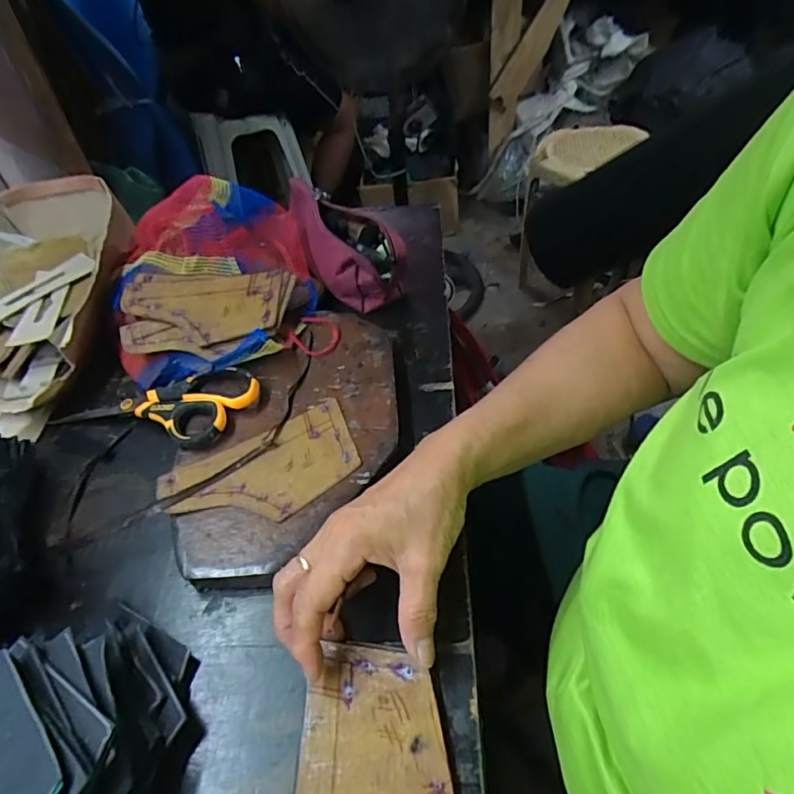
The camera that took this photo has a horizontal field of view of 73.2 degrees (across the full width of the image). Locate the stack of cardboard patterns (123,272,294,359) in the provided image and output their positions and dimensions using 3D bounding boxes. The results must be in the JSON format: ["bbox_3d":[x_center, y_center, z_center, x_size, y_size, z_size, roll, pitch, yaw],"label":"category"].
[{"bbox_3d":[-0.178,-0.081,0.498,0.150,0.012,0.095,-1,61,0],"label":"stack of cardboard patterns"}]

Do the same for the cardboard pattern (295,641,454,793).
[{"bbox_3d":[-0.014,0.198,0.281,0.079,0.004,0.129,-6,47,5],"label":"cardboard pattern"}]

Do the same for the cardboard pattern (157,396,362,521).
[{"bbox_3d":[-0.100,0.055,0.401,0.143,0.005,0.082,-24,49,-15],"label":"cardboard pattern"}]

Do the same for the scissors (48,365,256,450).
[{"bbox_3d":[-0.214,0.011,0.469,0.196,0.016,0.080,-3,48,18],"label":"scissors"}]

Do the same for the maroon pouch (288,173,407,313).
[{"bbox_3d":[-0.058,-0.180,0.598,0.104,0.069,0.200,-12,47,-5],"label":"maroon pouch"}]

